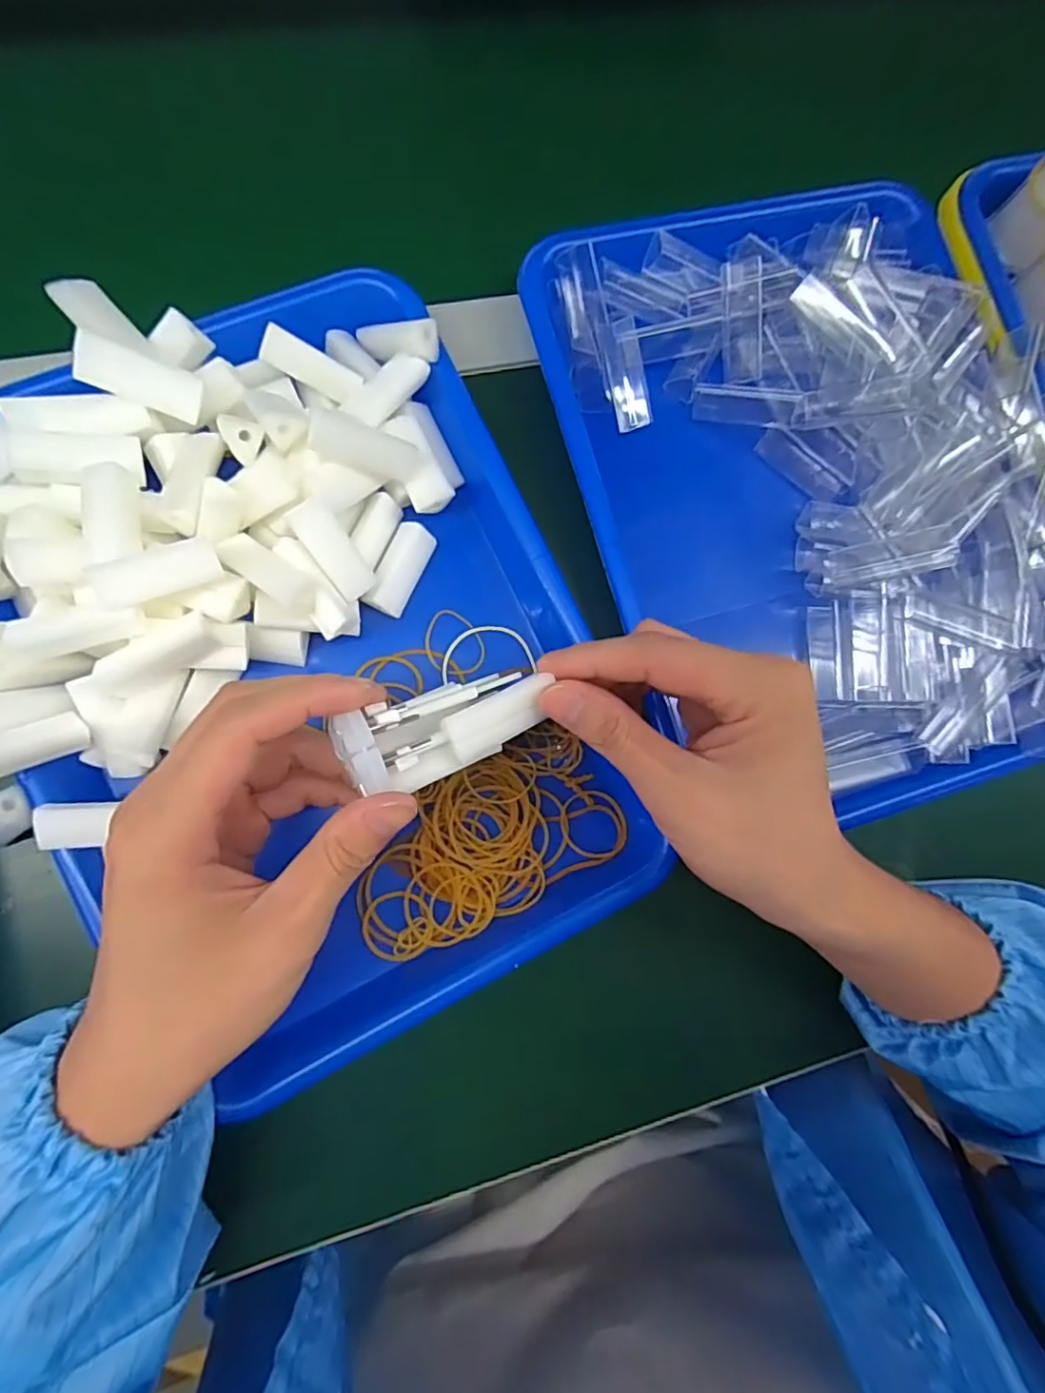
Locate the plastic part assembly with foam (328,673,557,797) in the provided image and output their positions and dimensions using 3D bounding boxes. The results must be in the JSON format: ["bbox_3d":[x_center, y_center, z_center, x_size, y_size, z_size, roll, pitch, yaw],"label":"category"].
[{"bbox_3d":[-0.028,0.013,0.222,0.074,0.021,0.030,-18,83,-23],"label":"plastic part assembly with foam"}]

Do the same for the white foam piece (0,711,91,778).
[{"bbox_3d":[-0.203,0.022,0.243,0.047,0.014,0.014,-29,83,-49],"label":"white foam piece"}]

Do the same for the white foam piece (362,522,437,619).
[{"bbox_3d":[-0.060,-0.063,0.298,0.018,0.014,0.047,24,80,-5],"label":"white foam piece"}]

